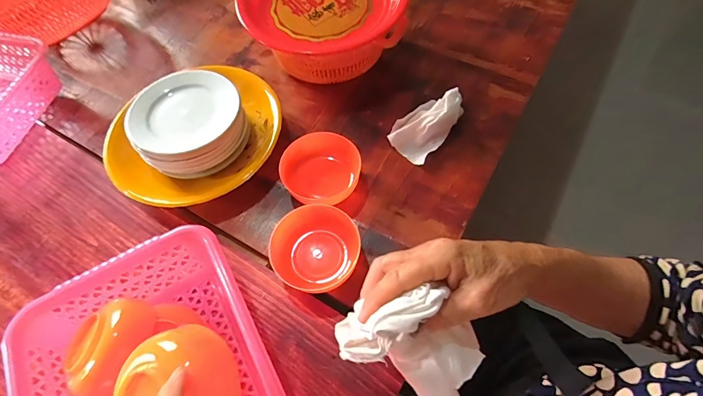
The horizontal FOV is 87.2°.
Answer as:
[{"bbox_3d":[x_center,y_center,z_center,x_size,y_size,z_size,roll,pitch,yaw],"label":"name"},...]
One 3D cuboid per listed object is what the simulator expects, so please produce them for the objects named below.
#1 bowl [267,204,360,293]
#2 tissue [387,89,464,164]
[{"bbox_3d":[-0.044,0.062,0.444,0.099,0.044,0.100,-1,62,3],"label":"bowl"},{"bbox_3d":[0.105,-0.108,0.521,0.069,0.050,0.107,38,70,20],"label":"tissue"}]

